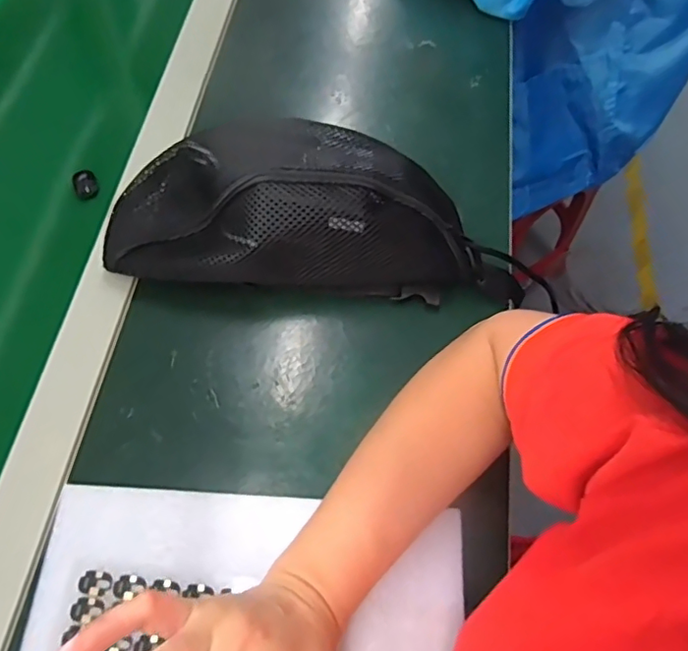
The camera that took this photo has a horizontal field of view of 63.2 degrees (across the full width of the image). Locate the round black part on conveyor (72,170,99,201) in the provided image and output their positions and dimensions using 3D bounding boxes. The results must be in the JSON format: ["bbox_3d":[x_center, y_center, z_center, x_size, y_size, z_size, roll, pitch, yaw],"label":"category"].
[{"bbox_3d":[-0.223,-0.121,0.484,0.019,0.015,0.020,1,63,-3],"label":"round black part on conveyor"}]

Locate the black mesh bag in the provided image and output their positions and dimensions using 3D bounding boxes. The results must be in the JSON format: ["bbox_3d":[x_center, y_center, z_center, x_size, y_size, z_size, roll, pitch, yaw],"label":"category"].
[{"bbox_3d":[-0.018,-0.101,0.438,0.331,0.079,0.135,2,63,-3],"label":"black mesh bag"}]

